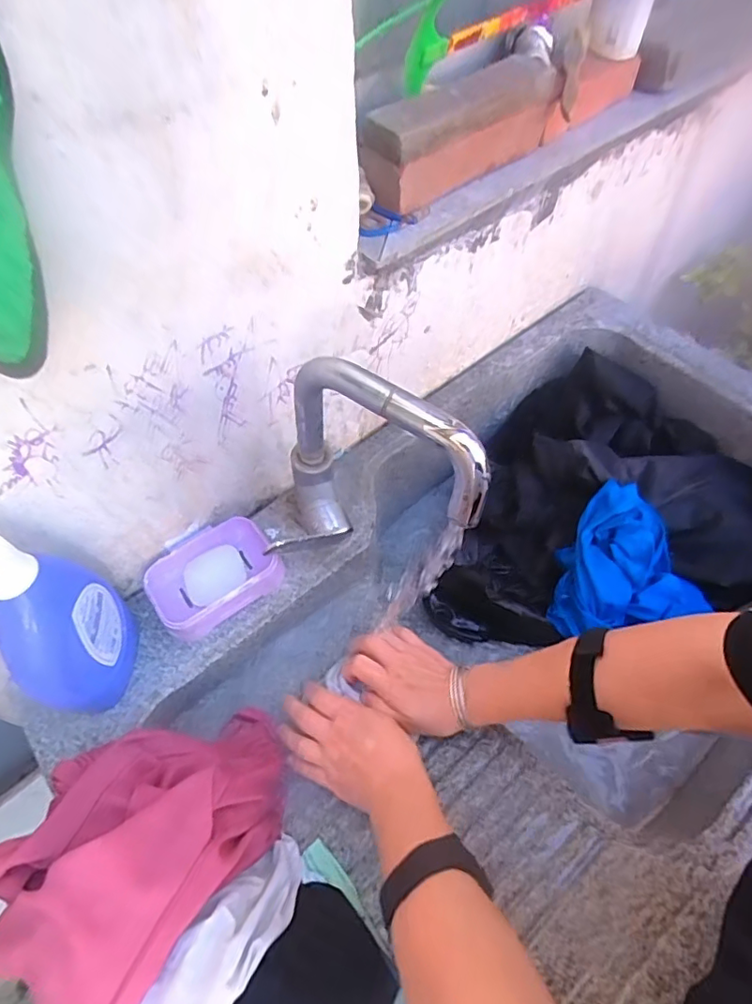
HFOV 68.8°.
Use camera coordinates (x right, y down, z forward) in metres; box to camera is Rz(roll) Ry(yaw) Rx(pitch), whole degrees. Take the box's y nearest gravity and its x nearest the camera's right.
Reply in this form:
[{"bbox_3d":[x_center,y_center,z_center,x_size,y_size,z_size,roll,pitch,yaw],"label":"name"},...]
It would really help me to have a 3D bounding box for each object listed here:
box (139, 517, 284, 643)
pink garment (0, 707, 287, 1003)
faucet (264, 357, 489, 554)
[{"bbox_3d":[-0.165,0.072,0.556,0.122,0.032,0.098,-35,62,-20],"label":"box"},{"bbox_3d":[-0.173,0.256,0.423,0.153,0.155,0.230,29,61,19],"label":"pink garment"},{"bbox_3d":[-0.008,-0.009,0.476,0.204,0.232,0.068,22,59,15],"label":"faucet"}]

